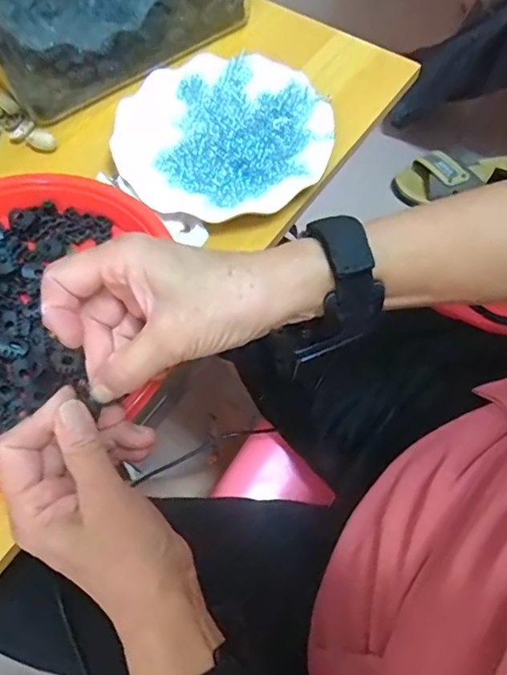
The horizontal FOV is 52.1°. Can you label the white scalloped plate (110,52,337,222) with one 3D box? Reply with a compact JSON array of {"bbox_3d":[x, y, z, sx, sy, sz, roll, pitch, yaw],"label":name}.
[{"bbox_3d":[-0.024,-0.173,0.441,0.174,0.018,0.173,8,65,5],"label":"white scalloped plate"}]

